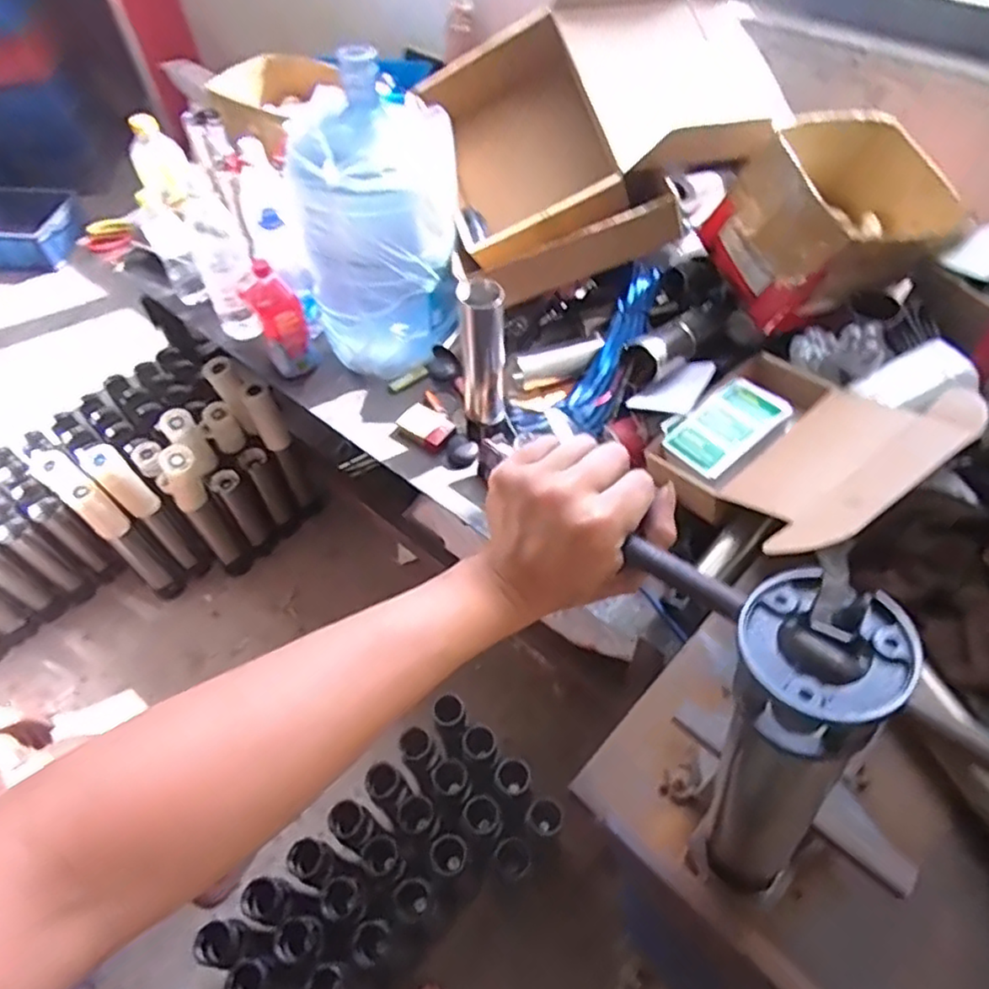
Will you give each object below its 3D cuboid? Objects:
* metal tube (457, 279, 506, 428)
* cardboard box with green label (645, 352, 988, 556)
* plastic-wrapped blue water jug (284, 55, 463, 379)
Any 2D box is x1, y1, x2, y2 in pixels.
[{"bbox_3d":[-0.018,-0.217,1.034,0.067,0.242,0.052,-2,55,0],"label":"metal tube"},{"bbox_3d":[0.403,-0.071,0.907,0.336,0.152,0.307,-32,60,-19],"label":"cardboard box with green label"},{"bbox_3d":[-0.194,-0.444,1.139,0.268,0.412,0.243,-8,55,-4],"label":"plastic-wrapped blue water jug"}]

